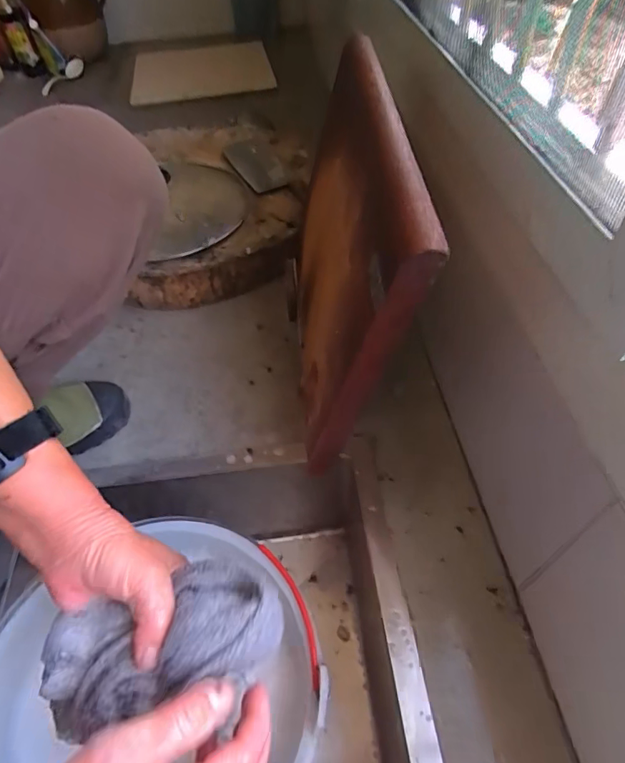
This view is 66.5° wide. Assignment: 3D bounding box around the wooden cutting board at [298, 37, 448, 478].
[{"bbox_3d":[0.027,-0.141,0.490,0.024,0.279,0.394,8,46,-14],"label":"wooden cutting board"}]

